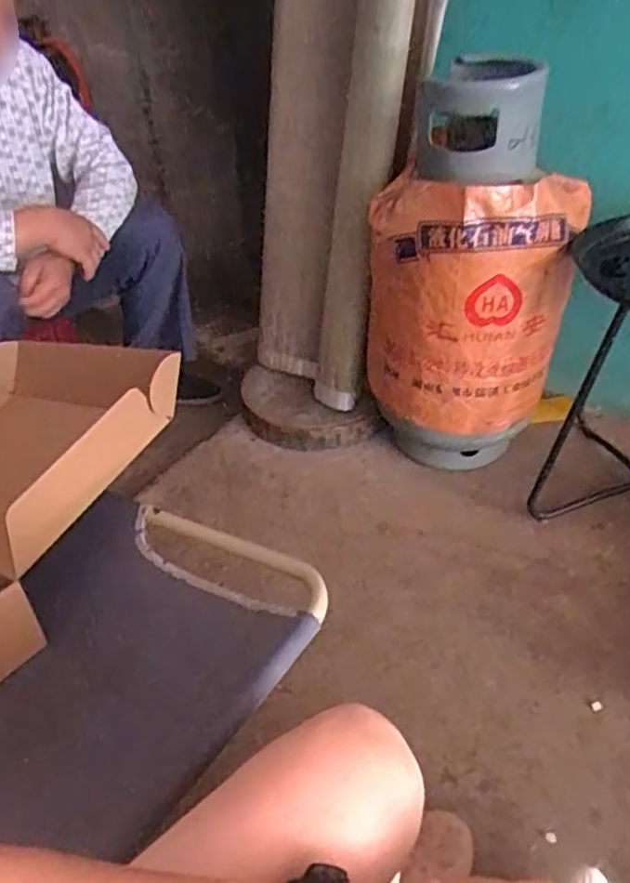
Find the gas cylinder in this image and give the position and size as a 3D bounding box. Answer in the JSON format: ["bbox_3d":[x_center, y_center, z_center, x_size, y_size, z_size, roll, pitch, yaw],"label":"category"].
[{"bbox_3d":[0.270,-0.277,1.215,0.301,0.636,0.286,30,48,34],"label":"gas cylinder"}]

